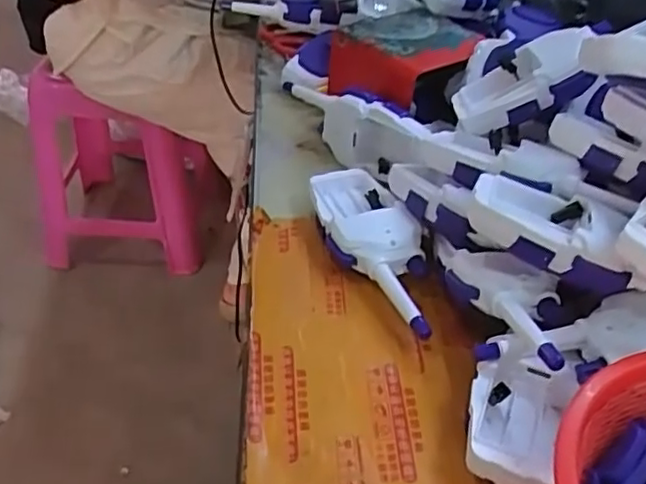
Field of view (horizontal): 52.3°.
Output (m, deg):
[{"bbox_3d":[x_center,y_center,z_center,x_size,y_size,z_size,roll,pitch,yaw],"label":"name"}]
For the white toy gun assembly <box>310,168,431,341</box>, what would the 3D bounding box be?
[{"bbox_3d":[0.037,-0.001,0.470,0.060,0.028,0.160,-10,42,-15],"label":"white toy gun assembly"}]

